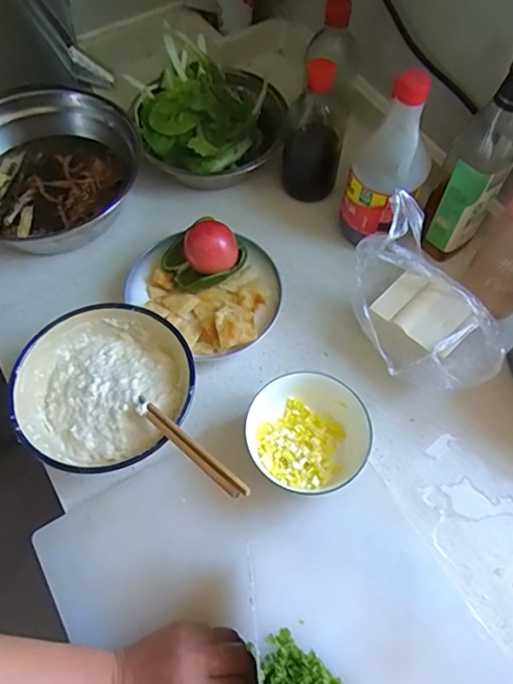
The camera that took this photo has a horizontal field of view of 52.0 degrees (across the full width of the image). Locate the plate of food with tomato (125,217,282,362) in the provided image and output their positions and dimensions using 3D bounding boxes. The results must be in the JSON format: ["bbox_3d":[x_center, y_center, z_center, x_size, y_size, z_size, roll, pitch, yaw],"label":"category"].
[{"bbox_3d":[-0.057,-0.068,0.601,0.177,0.078,0.155,37,65,16],"label":"plate of food with tomato"}]

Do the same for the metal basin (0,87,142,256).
[{"bbox_3d":[-0.270,-0.217,0.663,0.266,0.084,0.217,34,67,17],"label":"metal basin"}]

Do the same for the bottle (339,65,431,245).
[{"bbox_3d":[0.146,-0.192,0.580,0.090,0.186,0.079,17,63,9],"label":"bottle"}]

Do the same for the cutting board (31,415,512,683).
[{"bbox_3d":[0.043,0.287,0.452,0.320,0.022,0.462,-28,68,-16],"label":"cutting board"}]

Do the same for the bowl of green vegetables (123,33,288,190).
[{"bbox_3d":[-0.060,-0.303,0.698,0.181,0.089,0.189,0,62,0],"label":"bowl of green vegetables"}]

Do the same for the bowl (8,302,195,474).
[{"bbox_3d":[-0.150,0.050,0.532,0.166,0.066,0.170,0,62,0],"label":"bowl"}]

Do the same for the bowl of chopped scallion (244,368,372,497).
[{"bbox_3d":[0.051,0.094,0.520,0.113,0.071,0.114,0,62,0],"label":"bowl of chopped scallion"}]

